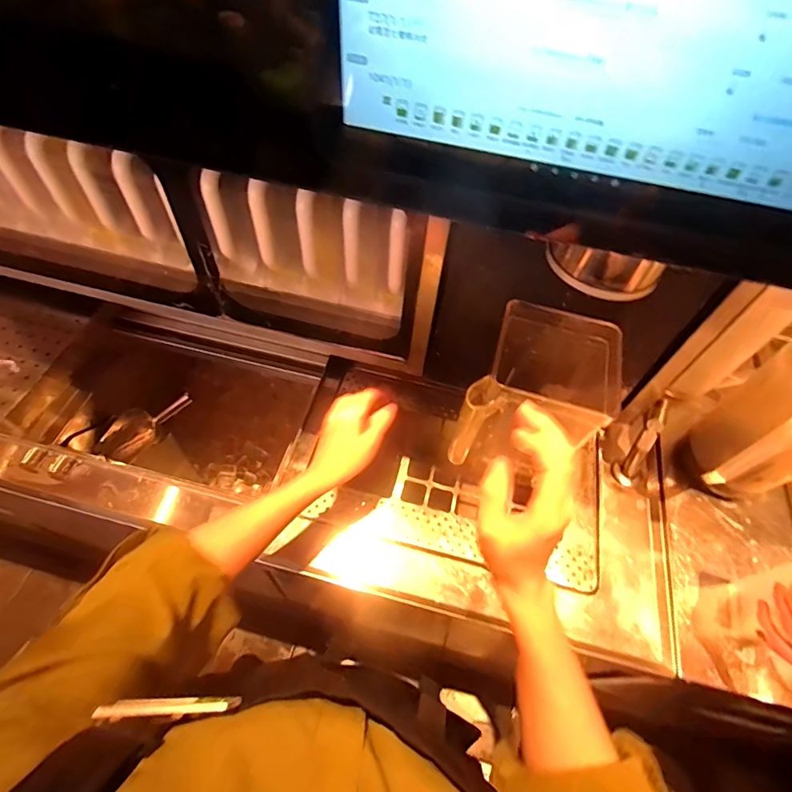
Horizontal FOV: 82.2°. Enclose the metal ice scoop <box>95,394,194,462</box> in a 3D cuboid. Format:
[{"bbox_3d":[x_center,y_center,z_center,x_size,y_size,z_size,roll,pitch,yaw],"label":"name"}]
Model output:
[{"bbox_3d":[-0.441,0.052,0.808,0.188,0.052,0.081,-29,60,10],"label":"metal ice scoop"}]

